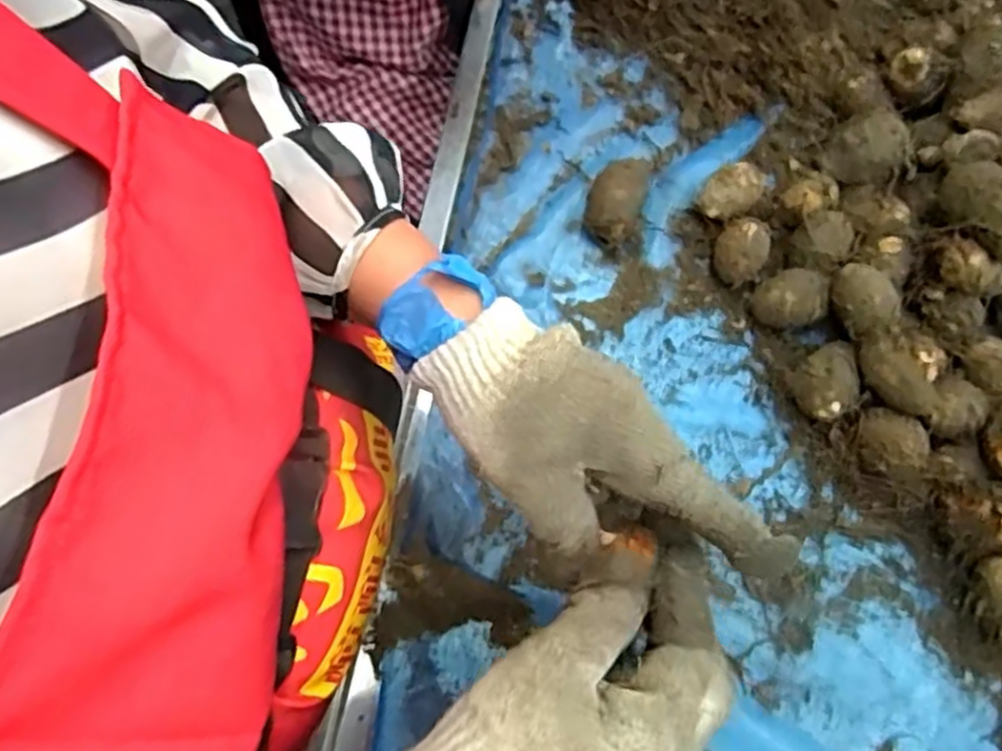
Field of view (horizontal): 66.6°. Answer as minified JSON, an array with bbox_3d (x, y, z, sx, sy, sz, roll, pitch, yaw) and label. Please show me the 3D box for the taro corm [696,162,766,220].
[{"bbox_3d":[0.158,-0.124,0.529,0.034,0.030,0.043,36,76,10],"label":"taro corm"}]

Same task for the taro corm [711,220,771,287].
[{"bbox_3d":[0.163,-0.084,0.517,0.034,0.034,0.040,36,76,10],"label":"taro corm"}]

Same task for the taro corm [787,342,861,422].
[{"bbox_3d":[0.208,0.006,0.488,0.042,0.041,0.040,0,73,0],"label":"taro corm"}]

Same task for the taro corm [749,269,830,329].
[{"bbox_3d":[0.191,-0.048,0.508,0.048,0.035,0.037,-21,74,-7],"label":"taro corm"}]

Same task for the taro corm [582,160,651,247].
[{"bbox_3d":[0.080,-0.121,0.533,0.036,0.032,0.057,23,74,7],"label":"taro corm"}]

